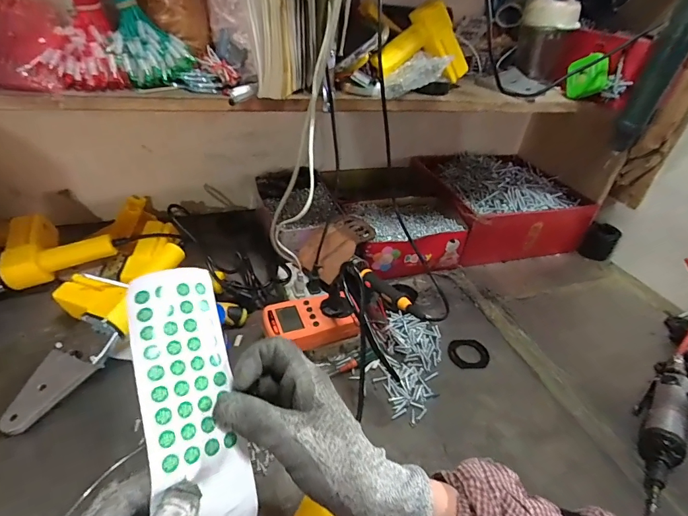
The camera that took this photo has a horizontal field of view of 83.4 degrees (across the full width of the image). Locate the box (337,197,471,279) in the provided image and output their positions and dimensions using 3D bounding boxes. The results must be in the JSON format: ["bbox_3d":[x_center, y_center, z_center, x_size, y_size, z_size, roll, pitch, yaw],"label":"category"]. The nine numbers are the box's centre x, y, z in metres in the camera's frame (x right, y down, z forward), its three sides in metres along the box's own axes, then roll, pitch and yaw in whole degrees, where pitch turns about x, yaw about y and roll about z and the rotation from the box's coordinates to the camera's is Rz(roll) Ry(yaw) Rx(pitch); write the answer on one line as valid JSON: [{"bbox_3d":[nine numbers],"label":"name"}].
[{"bbox_3d":[0.112,-0.041,0.733,0.218,0.078,0.162,-2,38,-12],"label":"box"}]

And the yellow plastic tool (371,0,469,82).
[{"bbox_3d":[0.114,-0.294,0.562,0.145,0.114,0.022,-40,17,-15],"label":"yellow plastic tool"}]

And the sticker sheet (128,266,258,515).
[{"bbox_3d":[-0.095,0.101,0.245,0.054,0.030,0.198,-11,77,-22],"label":"sticker sheet"}]

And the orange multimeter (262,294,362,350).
[{"bbox_3d":[-0.045,0.083,0.517,0.121,0.032,0.064,-3,38,-14],"label":"orange multimeter"}]

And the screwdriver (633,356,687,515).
[{"bbox_3d":[0.400,0.202,0.486,0.043,0.046,0.257,29,42,27],"label":"screwdriver"}]

